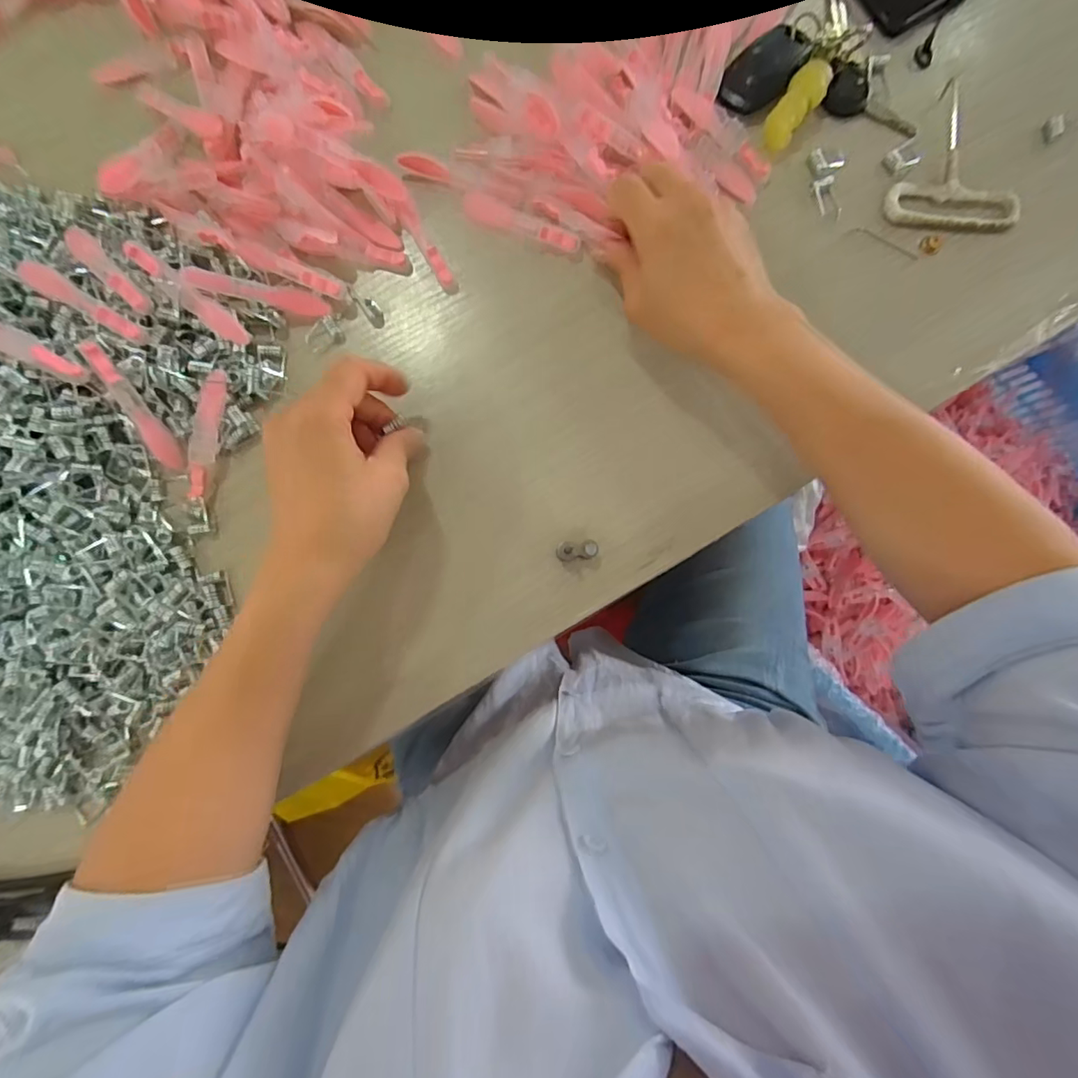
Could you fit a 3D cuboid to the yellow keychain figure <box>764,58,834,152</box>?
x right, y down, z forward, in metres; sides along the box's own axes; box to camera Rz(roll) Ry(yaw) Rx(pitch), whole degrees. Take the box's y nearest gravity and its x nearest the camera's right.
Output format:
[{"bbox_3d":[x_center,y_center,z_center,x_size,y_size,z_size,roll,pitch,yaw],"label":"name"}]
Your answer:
[{"bbox_3d":[0.163,-0.274,0.341,0.023,0.017,0.059,31,86,1],"label":"yellow keychain figure"}]

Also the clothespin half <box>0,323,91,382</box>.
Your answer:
[{"bbox_3d":[-0.285,-0.106,0.288,0.074,0.011,0.014,25,85,-13],"label":"clothespin half"}]

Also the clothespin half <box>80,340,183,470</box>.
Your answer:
[{"bbox_3d":[-0.235,-0.075,0.314,0.011,0.008,0.077,-26,116,-3],"label":"clothespin half"}]

